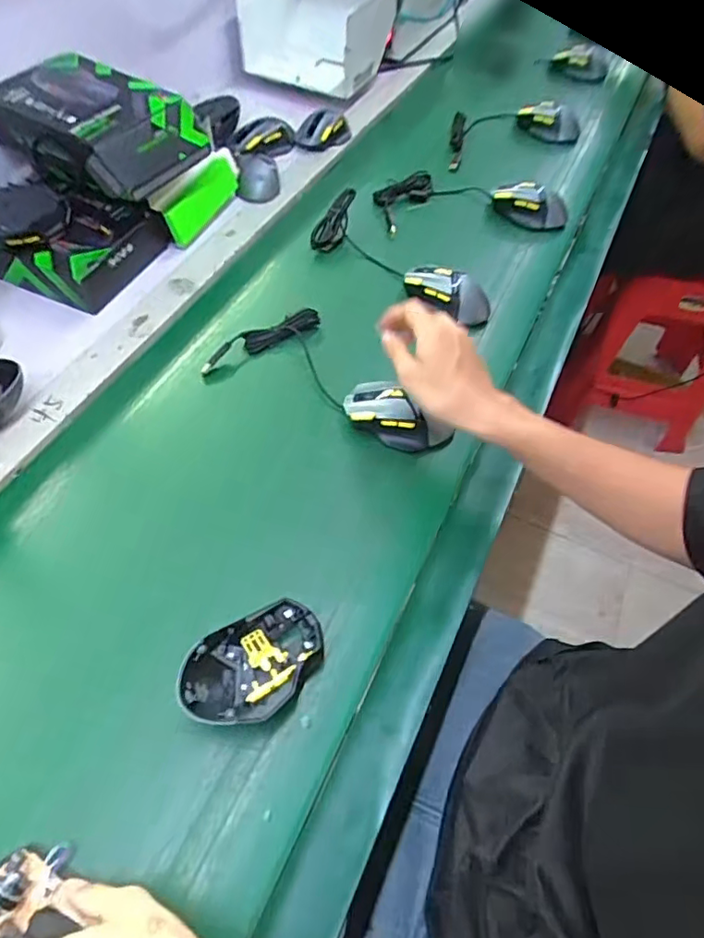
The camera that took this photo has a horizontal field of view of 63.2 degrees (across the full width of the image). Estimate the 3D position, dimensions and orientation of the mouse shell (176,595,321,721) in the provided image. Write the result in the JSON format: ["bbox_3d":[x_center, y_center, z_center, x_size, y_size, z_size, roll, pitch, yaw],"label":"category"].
[{"bbox_3d":[-0.076,0.161,0.459,0.116,0.045,0.073,-29,61,-23],"label":"mouse shell"}]

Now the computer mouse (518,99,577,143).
[{"bbox_3d":[0.367,-0.652,1.071,0.119,0.042,0.084,23,71,14],"label":"computer mouse"}]

